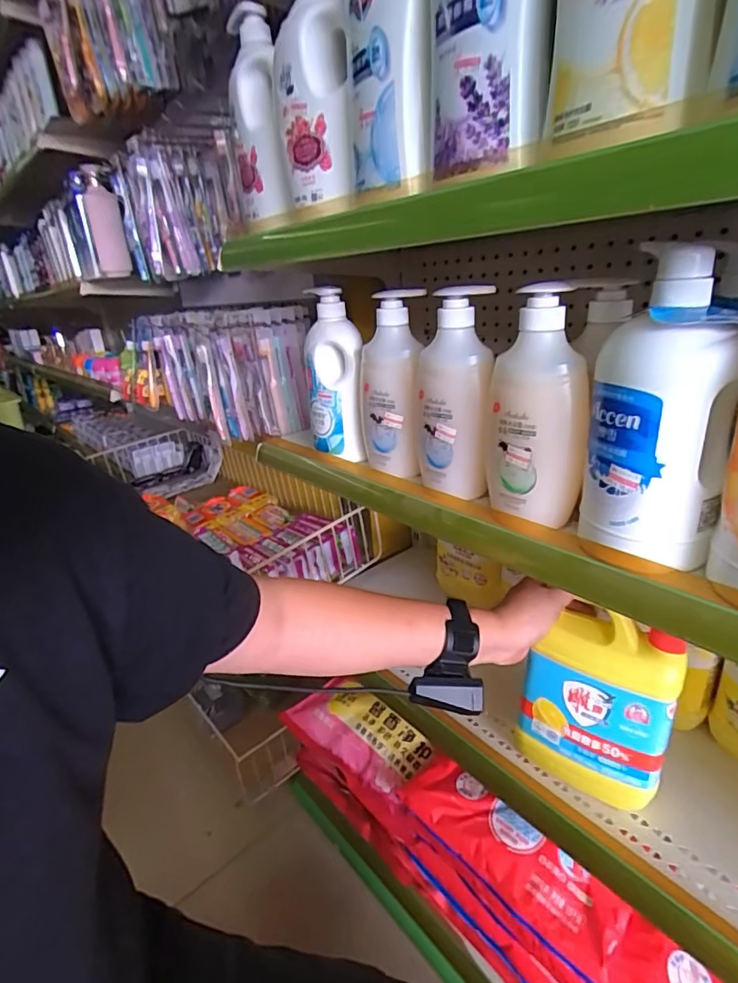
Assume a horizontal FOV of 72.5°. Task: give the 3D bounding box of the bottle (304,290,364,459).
[{"bbox_3d":[-0.039,-0.149,0.656,0.089,0.213,0.063,5,15,24],"label":"bottle"}]

